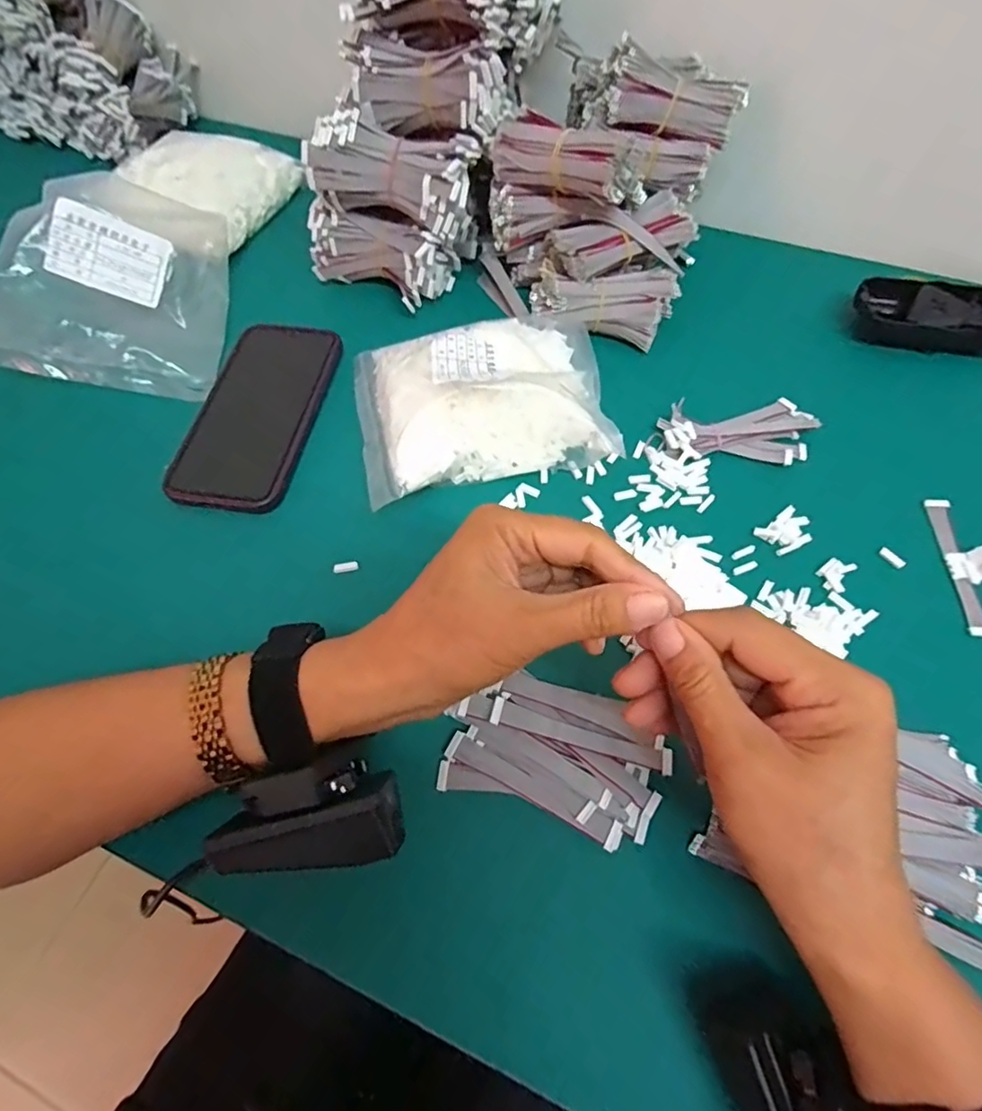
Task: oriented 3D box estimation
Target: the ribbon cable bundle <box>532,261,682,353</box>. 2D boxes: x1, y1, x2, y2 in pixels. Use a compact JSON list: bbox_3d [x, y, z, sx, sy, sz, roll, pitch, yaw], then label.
[{"bbox_3d":[0.082,-0.188,0.417,0.101,0.032,0.042,13,62,8],"label":"ribbon cable bundle"}]

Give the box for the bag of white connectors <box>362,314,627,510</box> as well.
[{"bbox_3d":[-0.005,-0.108,0.376,0.167,0.039,0.141,-12,61,-5],"label":"bag of white connectors"}]

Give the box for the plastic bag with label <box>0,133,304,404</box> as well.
[{"bbox_3d":[-0.264,-0.257,0.443,0.146,0.079,0.293,7,61,5],"label":"plastic bag with label"}]

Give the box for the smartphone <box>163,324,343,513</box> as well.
[{"bbox_3d":[-0.160,-0.102,0.390,0.078,0.006,0.156,7,61,5],"label":"smartphone"}]

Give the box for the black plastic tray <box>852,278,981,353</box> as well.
[{"bbox_3d":[0.325,-0.176,0.417,0.106,0.027,0.045,11,62,7],"label":"black plastic tray"}]

